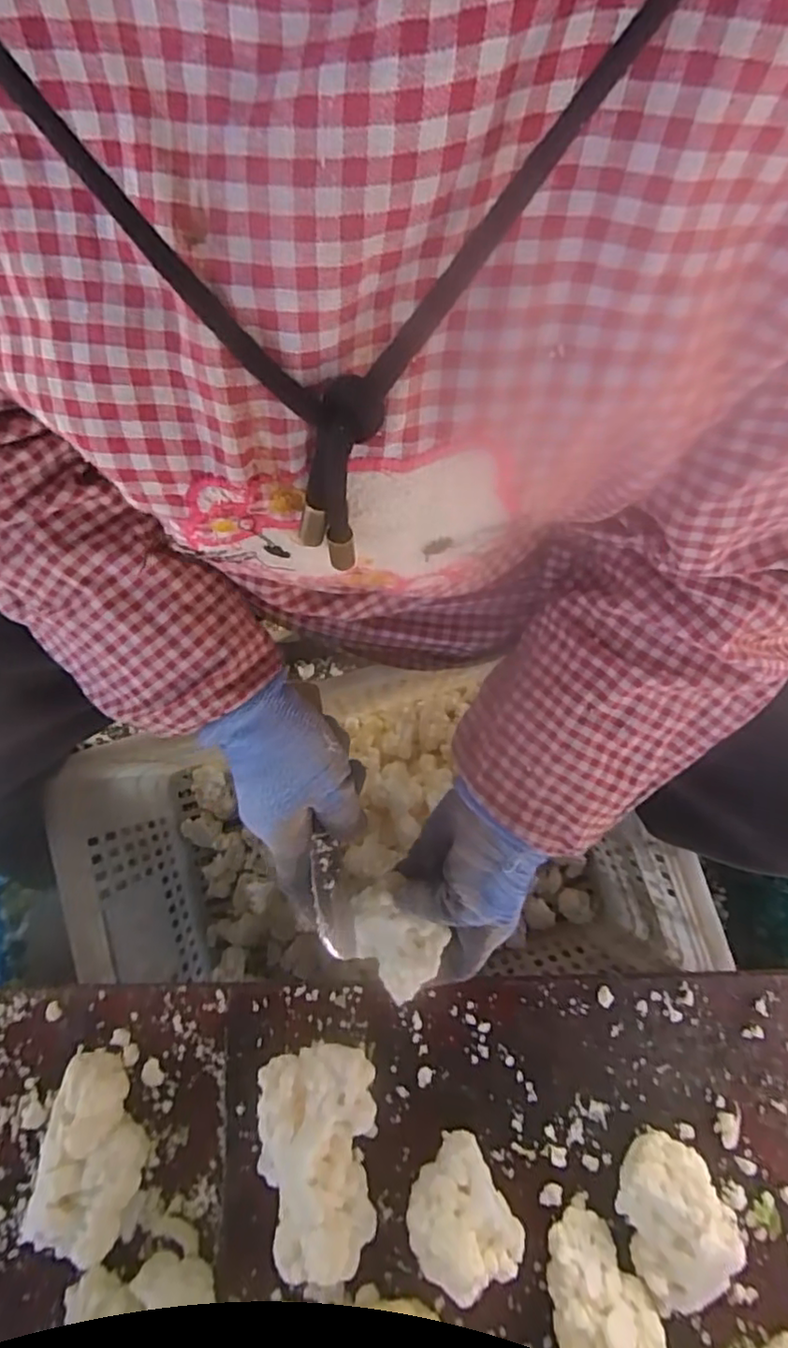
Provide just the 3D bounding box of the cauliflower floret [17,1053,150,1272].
[{"bbox_3d":[-0.172,0.279,0.373,0.053,0.051,0.098,8,82,0],"label":"cauliflower floret"}]

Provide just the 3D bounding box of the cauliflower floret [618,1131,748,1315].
[{"bbox_3d":[0.162,0.318,0.370,0.066,0.054,0.075,-31,82,-6],"label":"cauliflower floret"}]

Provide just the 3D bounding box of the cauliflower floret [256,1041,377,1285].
[{"bbox_3d":[-0.043,0.281,0.368,0.064,0.054,0.110,-5,82,-2],"label":"cauliflower floret"}]

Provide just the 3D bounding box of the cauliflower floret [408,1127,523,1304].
[{"bbox_3d":[0.038,0.316,0.364,0.055,0.050,0.067,-30,83,-5],"label":"cauliflower floret"}]

